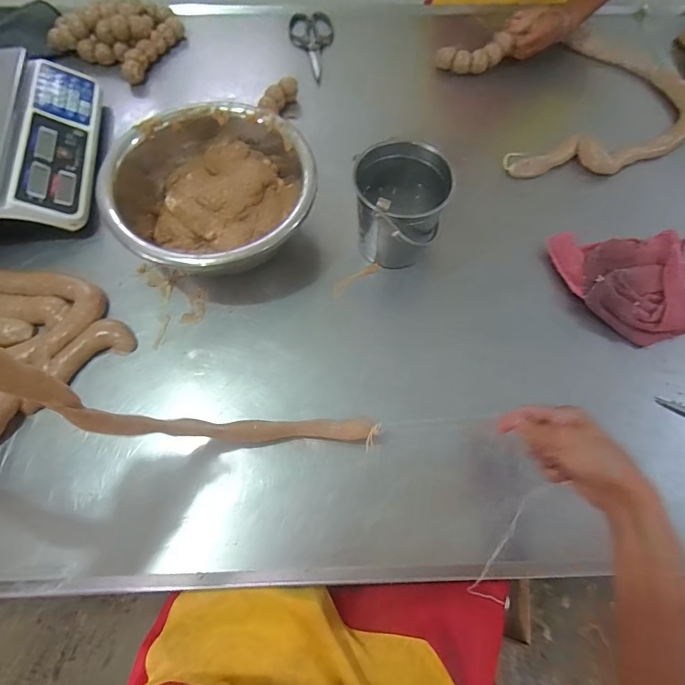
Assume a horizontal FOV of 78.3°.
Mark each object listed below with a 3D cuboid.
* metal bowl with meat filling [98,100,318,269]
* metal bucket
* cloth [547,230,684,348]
[{"bbox_3d":[-0.185,-0.216,0.636,0.286,0.115,0.279,0,67,-1],"label":"metal bowl with meat filling"},{"bbox_3d":[0.086,-0.189,0.609,0.115,0.140,0.125,0,67,-1],"label":"metal bucket"},{"bbox_3d":[0.423,-0.094,0.628,0.200,0.048,0.190,4,67,1],"label":"cloth"}]

